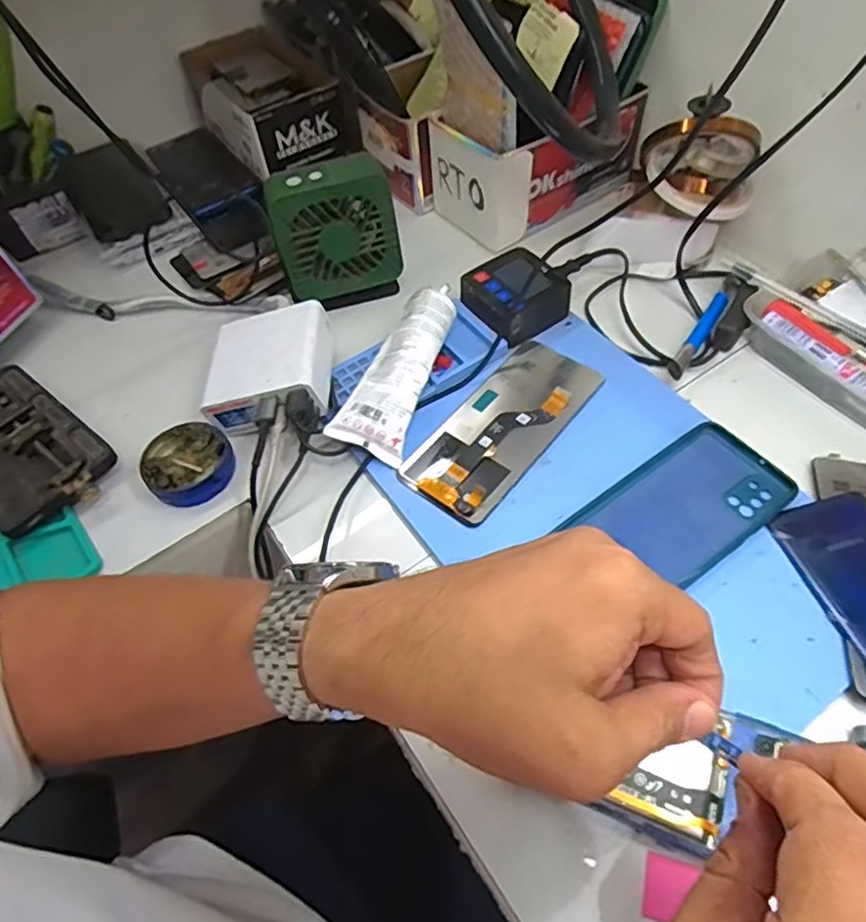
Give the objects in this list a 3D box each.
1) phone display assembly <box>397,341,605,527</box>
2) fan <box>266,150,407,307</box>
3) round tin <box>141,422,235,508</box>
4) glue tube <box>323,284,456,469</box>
[{"bbox_3d":[0.052,-0.026,0.449,0.071,0.008,0.161,33,63,23],"label":"phone display assembly"},{"bbox_3d":[-0.079,-0.185,0.510,0.097,0.107,0.042,-14,57,-6],"label":"fan"},{"bbox_3d":[-0.175,0.003,0.449,0.060,0.019,0.061,-2,55,3],"label":"round tin"},{"bbox_3d":[-0.024,-0.068,0.457,0.048,0.031,0.135,15,61,13],"label":"glue tube"}]

